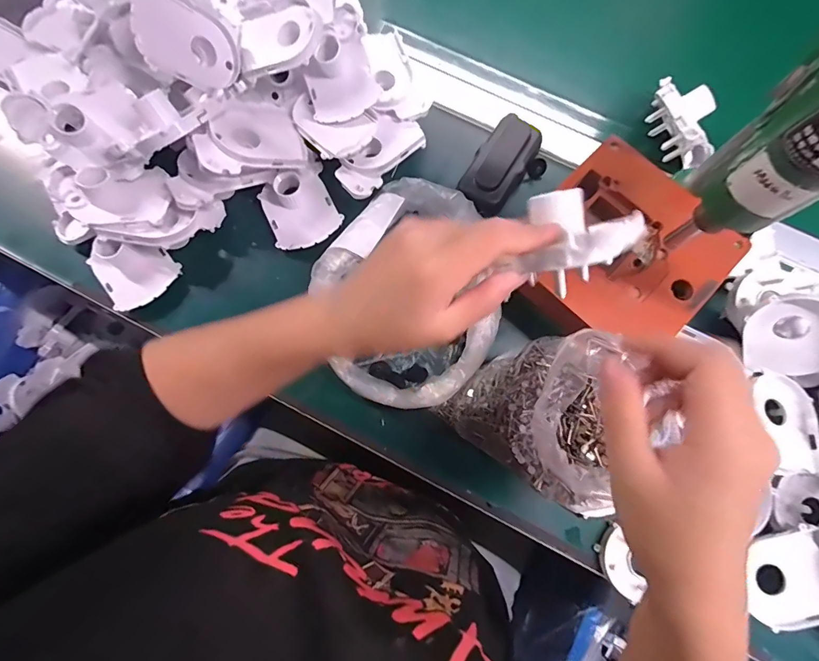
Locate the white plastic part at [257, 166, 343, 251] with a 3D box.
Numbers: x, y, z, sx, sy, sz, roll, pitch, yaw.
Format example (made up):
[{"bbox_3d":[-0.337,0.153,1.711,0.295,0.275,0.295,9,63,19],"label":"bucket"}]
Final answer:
[{"bbox_3d":[-0.109,-0.121,0.410,0.068,0.029,0.073,-22,79,-5],"label":"white plastic part"}]

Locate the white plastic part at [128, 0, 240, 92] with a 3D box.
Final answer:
[{"bbox_3d":[-0.198,-0.258,0.374,0.013,0.088,0.061,34,113,33],"label":"white plastic part"}]

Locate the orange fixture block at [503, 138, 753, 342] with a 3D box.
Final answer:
[{"bbox_3d":[0.188,-0.076,0.359,0.148,0.028,0.136,43,81,7],"label":"orange fixture block"}]

